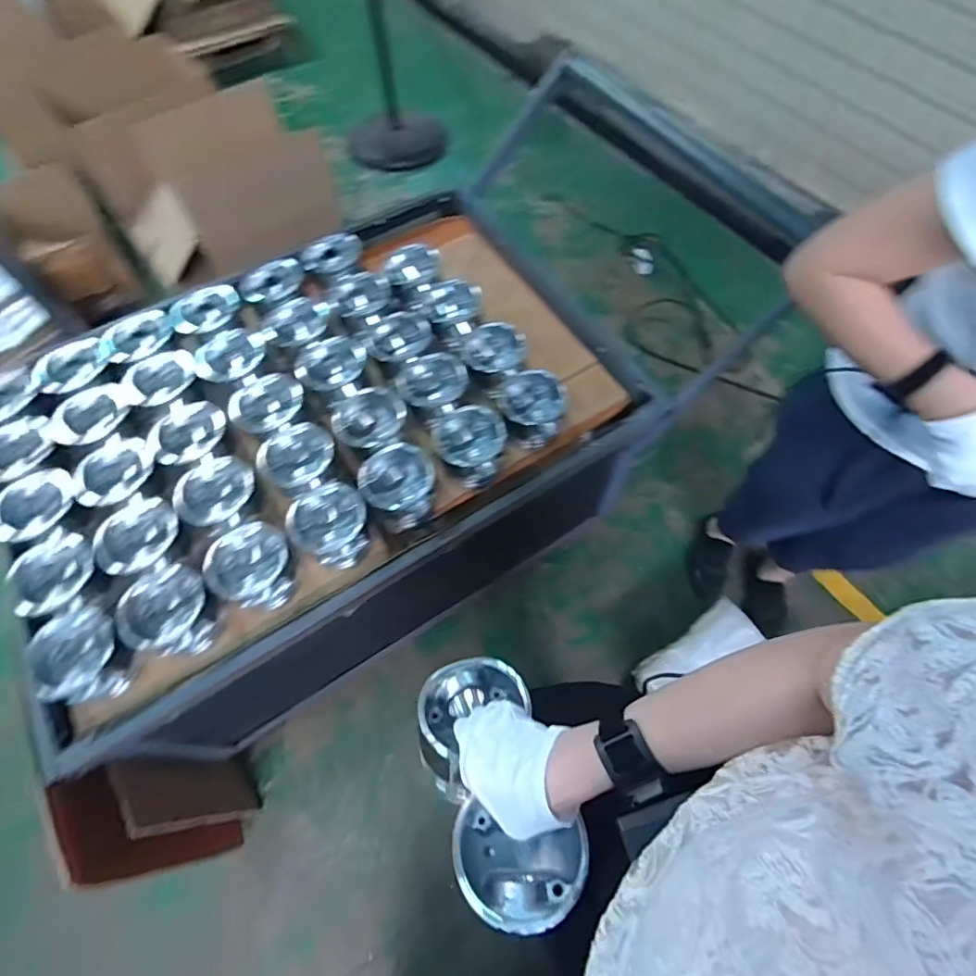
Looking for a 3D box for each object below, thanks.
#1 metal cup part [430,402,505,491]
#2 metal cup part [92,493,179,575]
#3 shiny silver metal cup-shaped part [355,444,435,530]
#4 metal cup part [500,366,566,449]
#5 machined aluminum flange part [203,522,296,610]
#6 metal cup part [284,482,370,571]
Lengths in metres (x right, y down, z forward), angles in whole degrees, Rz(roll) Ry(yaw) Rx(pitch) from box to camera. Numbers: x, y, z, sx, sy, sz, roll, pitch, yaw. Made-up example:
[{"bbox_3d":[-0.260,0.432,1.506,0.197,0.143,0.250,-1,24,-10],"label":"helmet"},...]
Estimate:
[{"bbox_3d":[-0.030,-0.070,0.909,0.118,0.107,0.111,-8,64,-3],"label":"metal cup part"},{"bbox_3d":[-0.543,0.075,0.816,0.123,0.051,0.119,0,63,1],"label":"metal cup part"},{"bbox_3d":[-0.145,0.001,0.872,0.117,0.116,0.110,0,63,1],"label":"shiny silver metal cup-shaped part"},{"bbox_3d":[0.078,-0.136,0.950,0.117,0.112,0.107,5,64,3],"label":"metal cup part"},{"bbox_3d":[-0.360,0.124,0.817,0.115,0.100,0.116,0,63,1],"label":"machined aluminum flange part"},{"bbox_3d":[-0.250,0.058,0.841,0.113,0.091,0.116,0,63,1],"label":"metal cup part"}]

